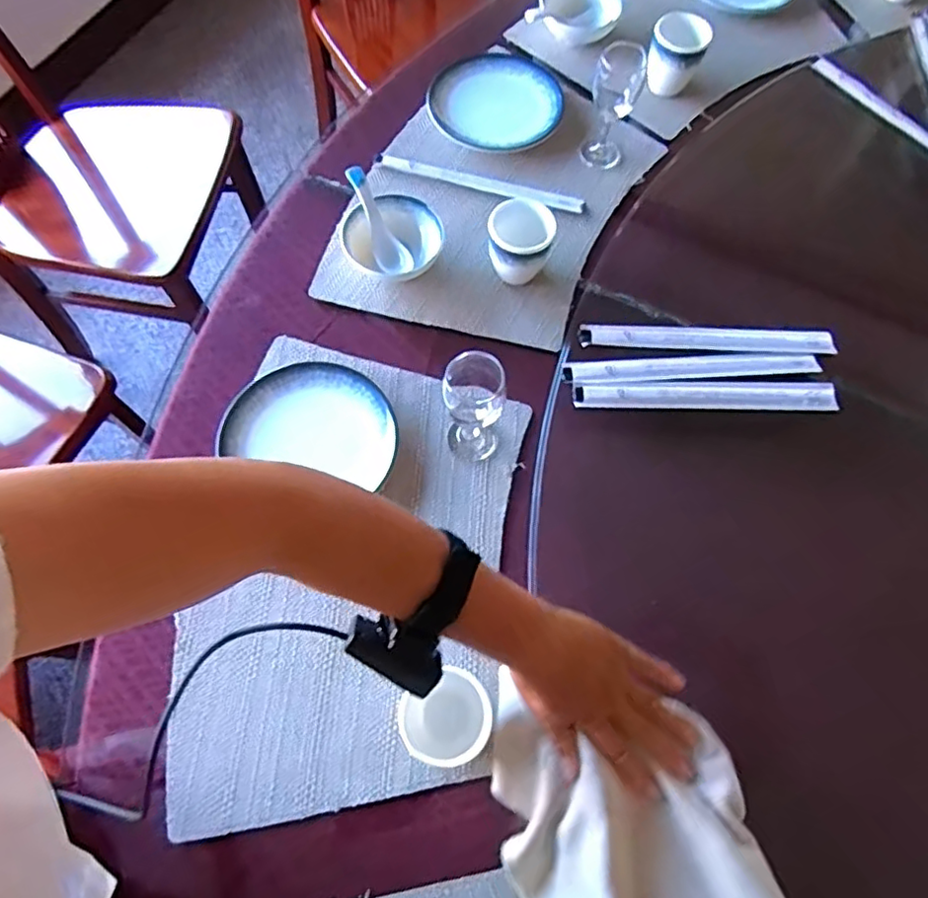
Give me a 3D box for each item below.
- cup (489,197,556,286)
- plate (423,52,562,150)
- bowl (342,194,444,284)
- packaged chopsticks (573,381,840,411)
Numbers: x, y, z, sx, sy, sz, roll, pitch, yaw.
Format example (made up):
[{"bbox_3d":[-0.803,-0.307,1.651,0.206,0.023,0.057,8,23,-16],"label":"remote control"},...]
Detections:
[{"bbox_3d":[0.061,-0.225,0.704,0.068,0.083,0.066,1,68,-1],"label":"cup"},{"bbox_3d":[0.043,-0.463,0.838,0.165,0.027,0.165,1,68,-1],"label":"plate"},{"bbox_3d":[-0.080,-0.236,0.723,0.105,0.051,0.111,1,68,-1],"label":"bowl"},{"bbox_3d":[0.246,-0.055,0.640,0.263,0.013,0.027,1,68,-1],"label":"packaged chopsticks"}]

